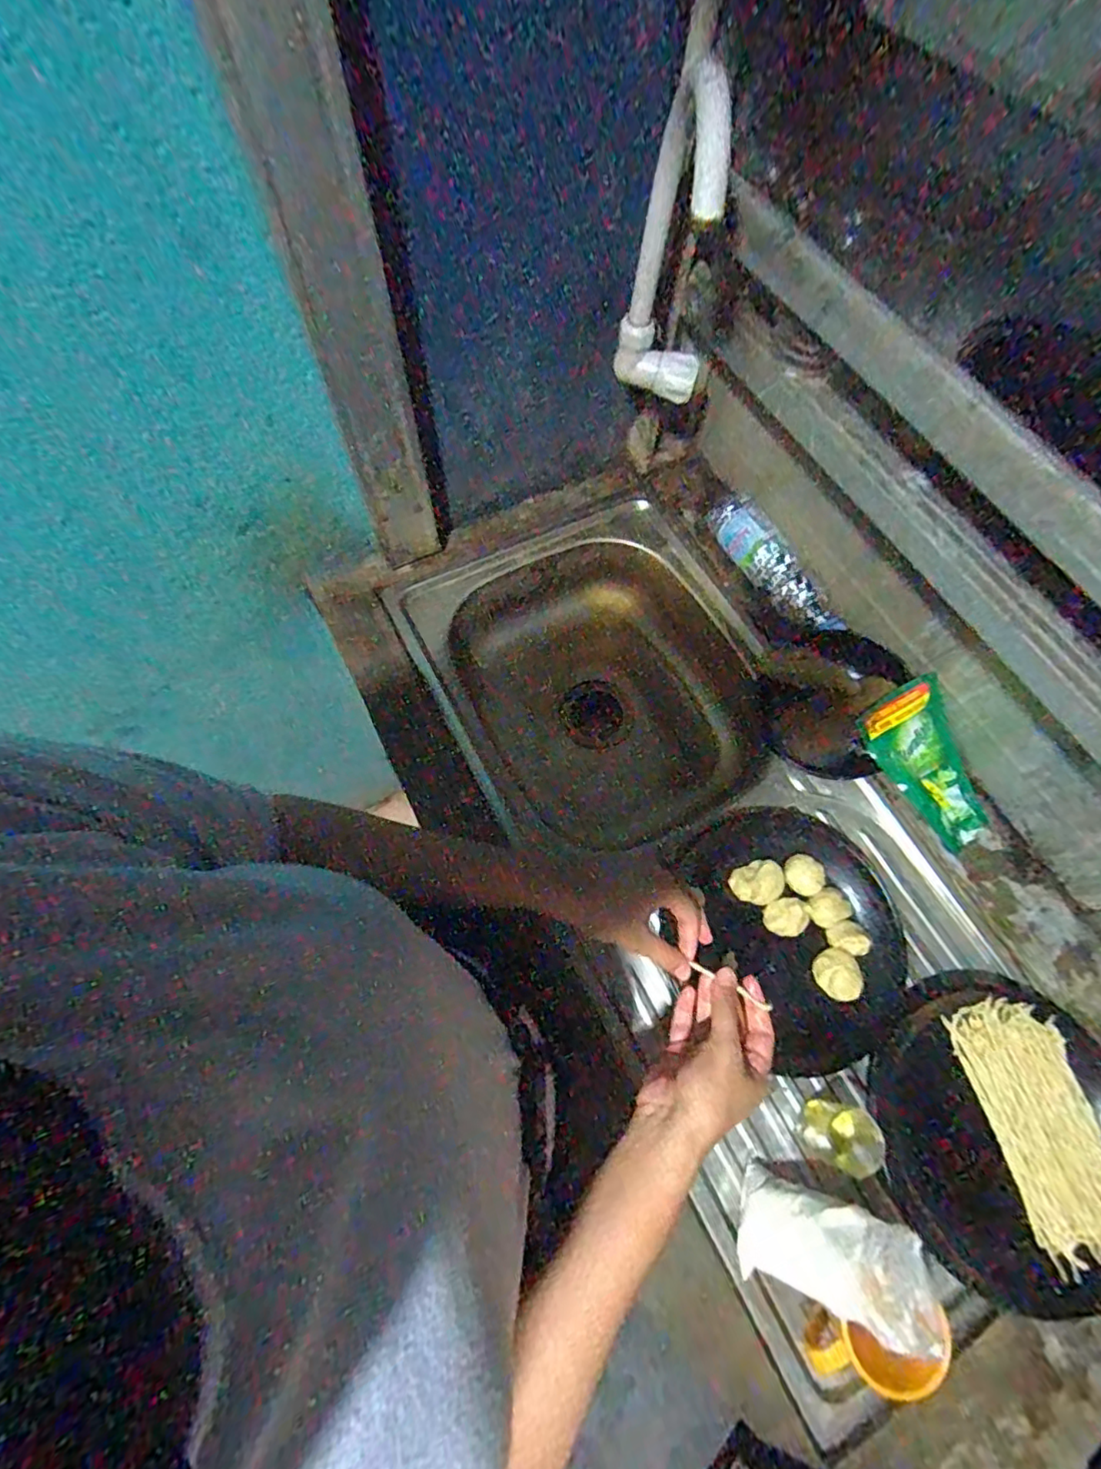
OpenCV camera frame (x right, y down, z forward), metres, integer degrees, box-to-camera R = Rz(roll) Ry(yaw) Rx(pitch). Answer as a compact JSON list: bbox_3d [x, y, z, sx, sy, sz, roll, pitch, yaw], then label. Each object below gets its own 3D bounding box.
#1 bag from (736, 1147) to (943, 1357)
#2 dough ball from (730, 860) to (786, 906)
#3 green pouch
[{"bbox_3d":[0.232,0.433,0.492,0.154,0.039,0.079,0,58,44],"label":"bag"},{"bbox_3d":[0.229,0.165,0.655,0.059,0.025,0.044,-20,68,-10],"label":"dough ball"},{"bbox_3d":[0.435,0.037,0.683,0.094,0.028,0.187,-32,94,-14],"label":"green pouch"}]

